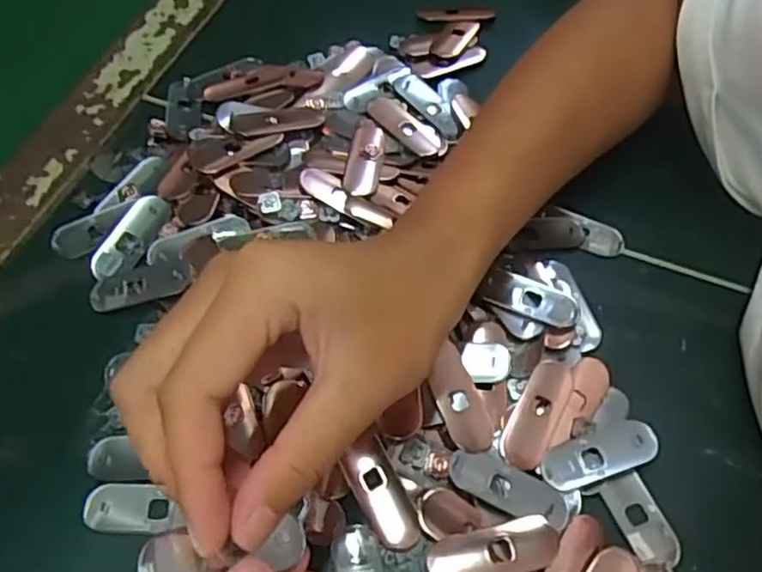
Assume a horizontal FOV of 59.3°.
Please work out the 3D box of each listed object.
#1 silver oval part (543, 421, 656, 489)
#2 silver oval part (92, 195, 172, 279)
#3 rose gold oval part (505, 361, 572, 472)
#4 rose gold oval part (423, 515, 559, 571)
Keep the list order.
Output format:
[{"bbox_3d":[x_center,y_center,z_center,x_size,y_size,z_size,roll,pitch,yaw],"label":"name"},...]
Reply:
[{"bbox_3d":[0.090,0.069,0.276,0.049,0.004,0.018,-18,53,-9],"label":"silver oval part"},{"bbox_3d":[-0.122,-0.024,0.327,0.017,0.009,0.048,24,62,13],"label":"silver oval part"},{"bbox_3d":[0.066,0.053,0.282,0.017,0.004,0.048,26,71,12],"label":"rose gold oval part"},{"bbox_3d":[0.043,0.101,0.256,0.051,0.005,0.019,-9,60,-6],"label":"rose gold oval part"}]

